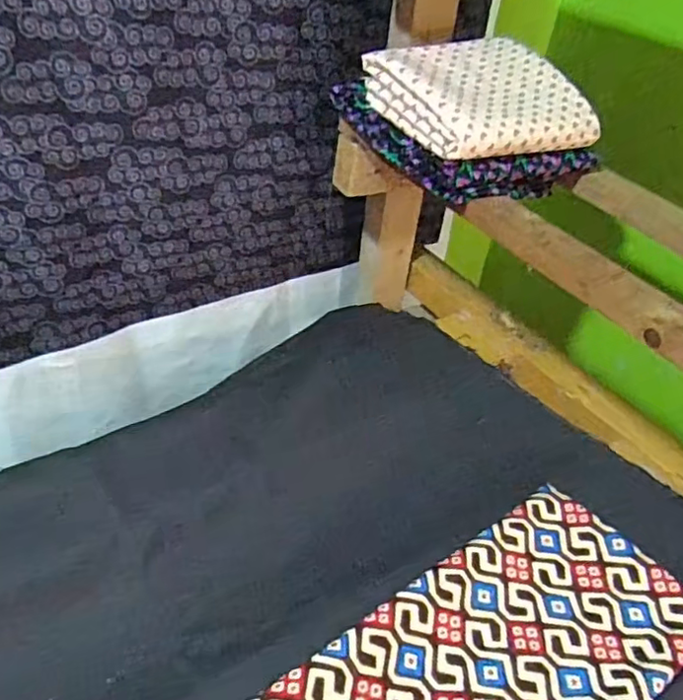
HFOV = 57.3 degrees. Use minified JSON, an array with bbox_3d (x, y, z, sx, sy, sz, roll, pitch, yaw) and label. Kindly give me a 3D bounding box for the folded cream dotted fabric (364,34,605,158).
[{"bbox_3d":[0.131,-0.234,0.571,0.176,0.054,0.139,-15,45,-26],"label":"folded cream dotted fabric"}]

